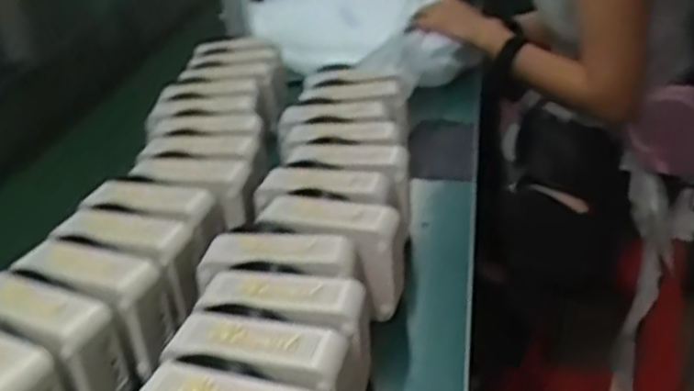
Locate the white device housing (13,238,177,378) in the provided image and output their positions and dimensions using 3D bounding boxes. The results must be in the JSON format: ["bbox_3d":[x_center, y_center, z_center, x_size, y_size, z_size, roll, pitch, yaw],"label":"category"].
[{"bbox_3d":[-0.211,0.091,0.603,0.118,0.086,0.058,9,33,23],"label":"white device housing"}]

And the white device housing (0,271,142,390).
[{"bbox_3d":[-0.238,0.120,0.566,0.118,0.090,0.059,12,35,27],"label":"white device housing"}]

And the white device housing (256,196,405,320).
[{"bbox_3d":[-0.014,0.052,0.650,0.132,0.083,0.062,10,34,25],"label":"white device housing"}]

